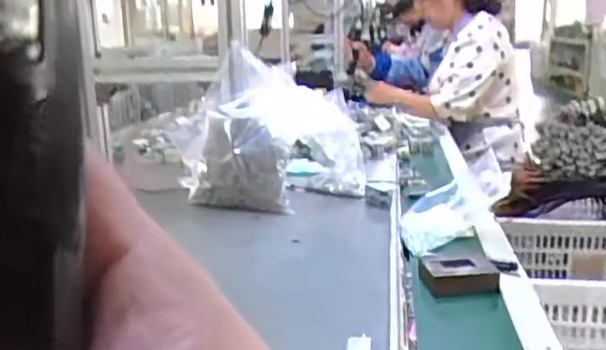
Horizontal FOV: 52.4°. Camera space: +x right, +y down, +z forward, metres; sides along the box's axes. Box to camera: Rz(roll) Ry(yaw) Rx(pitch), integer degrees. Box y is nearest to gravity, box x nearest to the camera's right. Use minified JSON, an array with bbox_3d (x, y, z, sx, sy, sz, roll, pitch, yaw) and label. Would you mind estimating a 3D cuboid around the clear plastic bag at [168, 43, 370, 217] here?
[{"bbox_3d":[-0.046,-0.090,1.029,0.280,0.213,0.333,-1,14,-1],"label":"clear plastic bag"}]

